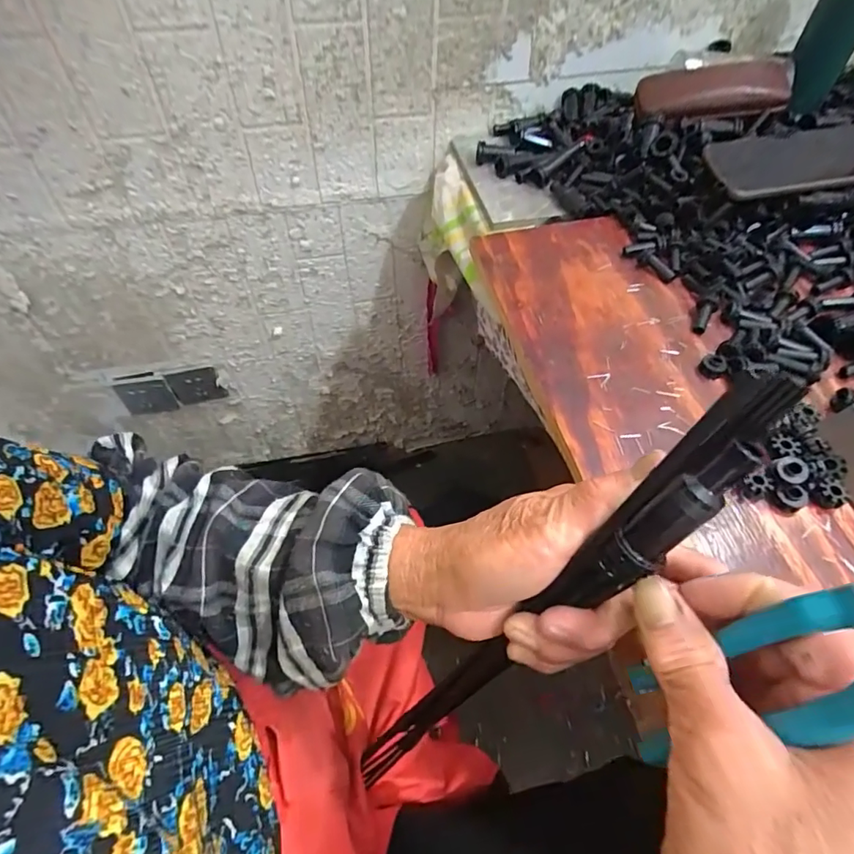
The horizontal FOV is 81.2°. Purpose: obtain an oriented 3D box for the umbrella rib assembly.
[{"bbox_3d":[0.040,0.123,0.271,0.029,0.381,0.025,-6,49,-39],"label":"umbrella rib assembly"}]

